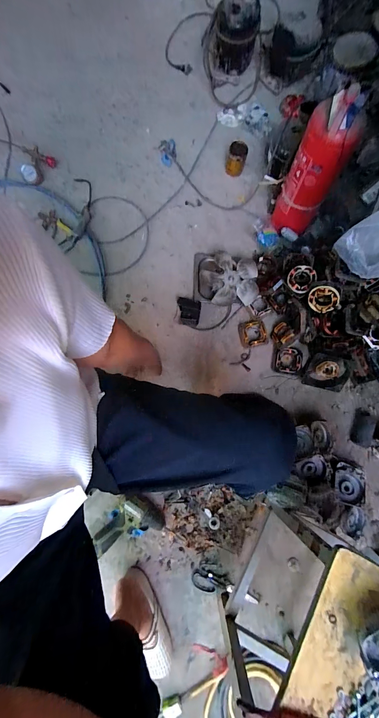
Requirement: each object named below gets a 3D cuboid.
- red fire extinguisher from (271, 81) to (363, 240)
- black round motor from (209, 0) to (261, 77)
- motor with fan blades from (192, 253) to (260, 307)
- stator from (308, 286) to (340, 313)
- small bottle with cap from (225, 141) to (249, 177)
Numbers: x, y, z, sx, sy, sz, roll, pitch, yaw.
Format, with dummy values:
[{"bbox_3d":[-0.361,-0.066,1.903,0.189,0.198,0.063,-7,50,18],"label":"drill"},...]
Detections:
[{"bbox_3d":[0.333,-0.497,0.822,0.128,0.431,0.101,28,78,5],"label":"red fire extinguisher"},{"bbox_3d":[0.157,-1.184,1.065,0.159,0.161,0.168,0,78,-1],"label":"black round motor"},{"bbox_3d":[0.116,-0.258,0.944,0.199,0.077,0.198,1,78,-1],"label":"motor with fan blades"},{"bbox_3d":[0.373,-0.168,0.816,0.076,0.076,0.025,17,38,18],"label":"stator"},{"bbox_3d":[0.165,-0.697,1.033,0.069,0.117,0.056,12,78,1],"label":"small bottle with cap"}]

